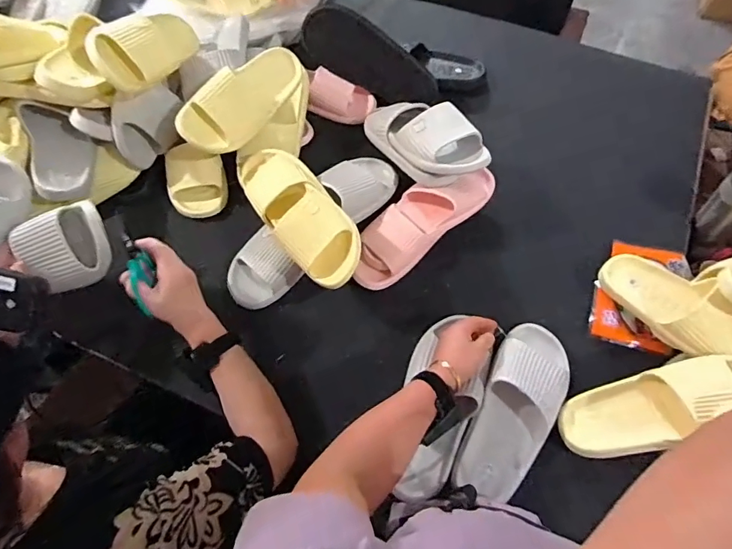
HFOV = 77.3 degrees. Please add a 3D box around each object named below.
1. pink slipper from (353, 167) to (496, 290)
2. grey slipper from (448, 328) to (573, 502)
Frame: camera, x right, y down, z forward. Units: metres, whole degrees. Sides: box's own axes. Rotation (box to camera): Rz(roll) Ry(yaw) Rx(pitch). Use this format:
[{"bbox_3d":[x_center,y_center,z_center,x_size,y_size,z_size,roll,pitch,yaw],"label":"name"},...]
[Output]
[{"bbox_3d":[0.094,-0.096,0.776,0.290,0.069,0.103,-37,69,-13],"label":"pink slipper"},{"bbox_3d":[0.218,0.188,0.646,0.111,0.070,0.254,25,74,14],"label":"grey slipper"}]

